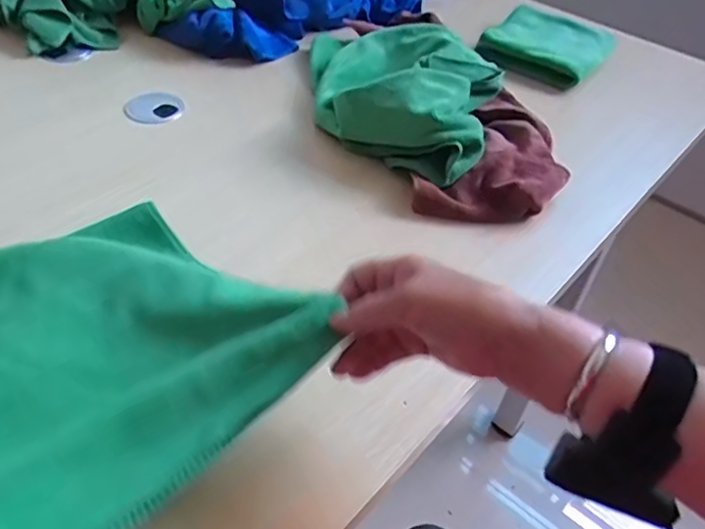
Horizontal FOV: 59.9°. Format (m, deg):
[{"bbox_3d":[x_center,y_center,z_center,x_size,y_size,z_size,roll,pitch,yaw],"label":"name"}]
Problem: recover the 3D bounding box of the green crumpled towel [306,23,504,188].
[{"bbox_3d":[0.066,-0.222,0.733,0.218,0.083,0.342,-2,45,-10],"label":"green crumpled towel"}]

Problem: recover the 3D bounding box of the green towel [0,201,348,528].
[{"bbox_3d":[-0.206,0.062,0.393,0.302,0.071,0.274,-32,57,-34],"label":"green towel"}]

